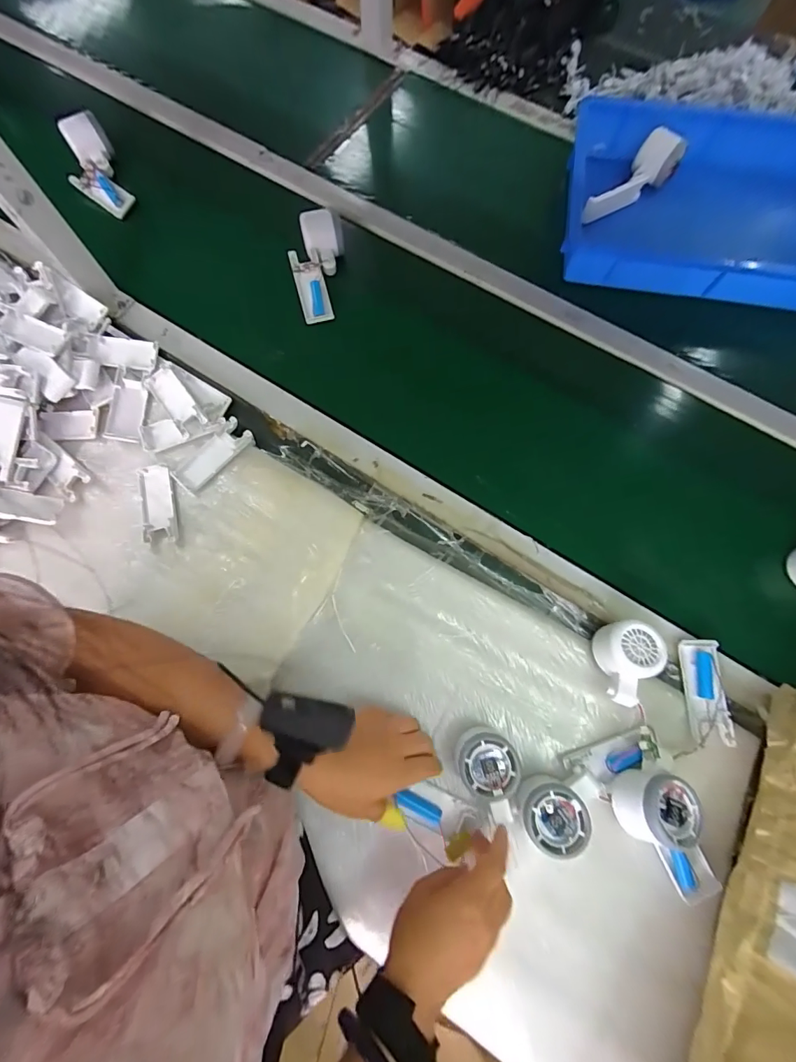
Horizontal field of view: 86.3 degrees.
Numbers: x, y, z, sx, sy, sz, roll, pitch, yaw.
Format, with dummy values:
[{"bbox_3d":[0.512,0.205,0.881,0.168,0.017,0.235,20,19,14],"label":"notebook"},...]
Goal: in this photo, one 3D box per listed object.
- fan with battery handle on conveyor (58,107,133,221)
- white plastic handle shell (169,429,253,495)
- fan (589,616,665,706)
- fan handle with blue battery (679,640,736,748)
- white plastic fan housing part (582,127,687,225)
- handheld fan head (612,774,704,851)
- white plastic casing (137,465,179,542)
[{"bbox_3d":[-0.472,-0.567,0.654,0.071,0.039,0.166,-21,95,-7],"label":"fan with battery handle on conveyor"},{"bbox_3d":[-0.230,-0.092,0.531,0.042,0.009,0.103,42,77,11],"label":"white plastic handle shell"},{"bbox_3d":[0.240,0.138,0.448,0.056,0.056,0.080,-3,74,-2],"label":"fan"},{"bbox_3d":[0.334,0.174,0.462,0.038,0.015,0.104,3,74,0],"label":"fan handle with blue battery"},{"bbox_3d":[0.348,-0.534,0.647,0.179,0.048,0.058,-38,77,3],"label":"white plastic fan housing part"},{"bbox_3d":[0.245,0.263,0.404,0.055,0.062,0.062,21,74,5],"label":"handheld fan head"},{"bbox_3d":[-0.297,-0.034,0.520,0.039,0.007,0.097,-13,74,-5],"label":"white plastic casing"}]

